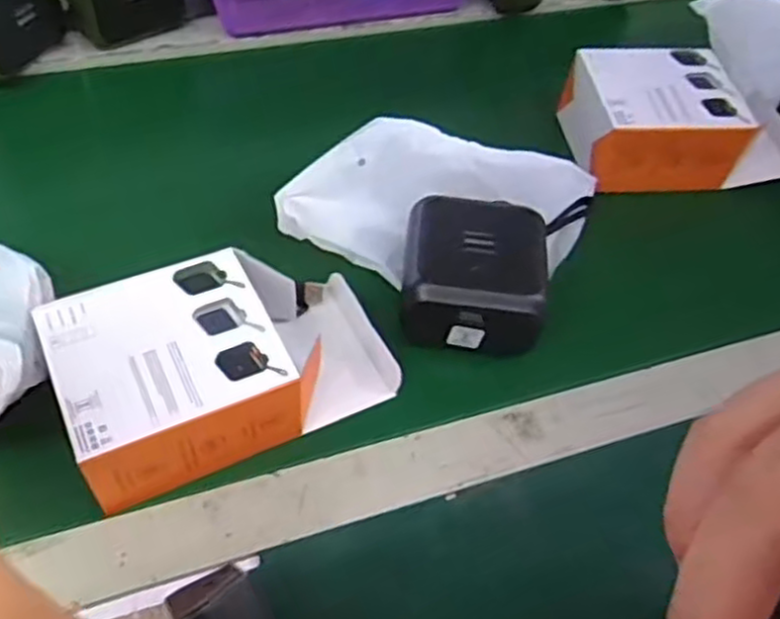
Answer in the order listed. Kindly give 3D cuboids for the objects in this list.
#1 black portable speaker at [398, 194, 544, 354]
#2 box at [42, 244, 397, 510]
[{"bbox_3d":[0.053,-0.028,0.474,0.087,0.061,0.097,7,50,0],"label":"black portable speaker"},{"bbox_3d":[-0.088,0.026,0.413,0.176,0.061,0.102,-20,55,-20],"label":"box"}]

